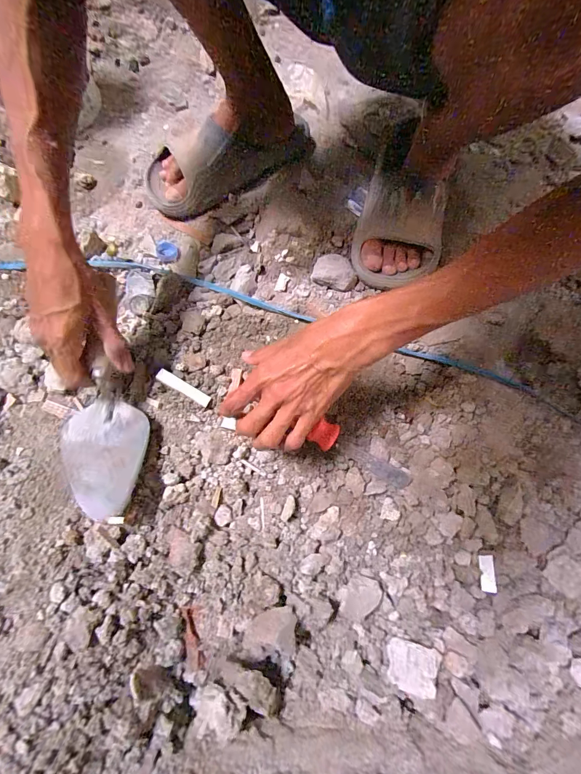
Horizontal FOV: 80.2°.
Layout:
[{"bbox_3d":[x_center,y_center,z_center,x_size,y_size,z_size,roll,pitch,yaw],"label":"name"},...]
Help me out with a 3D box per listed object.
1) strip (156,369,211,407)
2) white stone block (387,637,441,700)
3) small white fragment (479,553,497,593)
[{"bbox_3d":[-0.134,0.001,0.432,0.071,0.005,0.015,32,72,-7],"label":"strip"},{"bbox_3d":[0.122,0.281,0.345,0.051,0.015,0.040,13,70,7],"label":"white stone block"},{"bbox_3d":[0.222,0.210,0.388,0.015,0.005,0.038,7,69,5],"label":"small white fragment"}]

